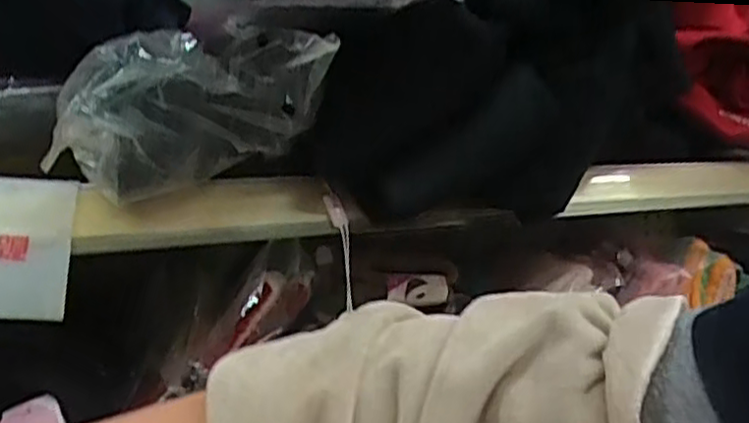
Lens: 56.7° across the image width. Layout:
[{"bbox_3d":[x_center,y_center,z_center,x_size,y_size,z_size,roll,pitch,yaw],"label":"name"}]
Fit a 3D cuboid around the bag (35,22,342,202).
[{"bbox_3d":[-0.085,-0.050,0.333,0.129,0.071,0.079,-3,0,-11],"label":"bag"}]

